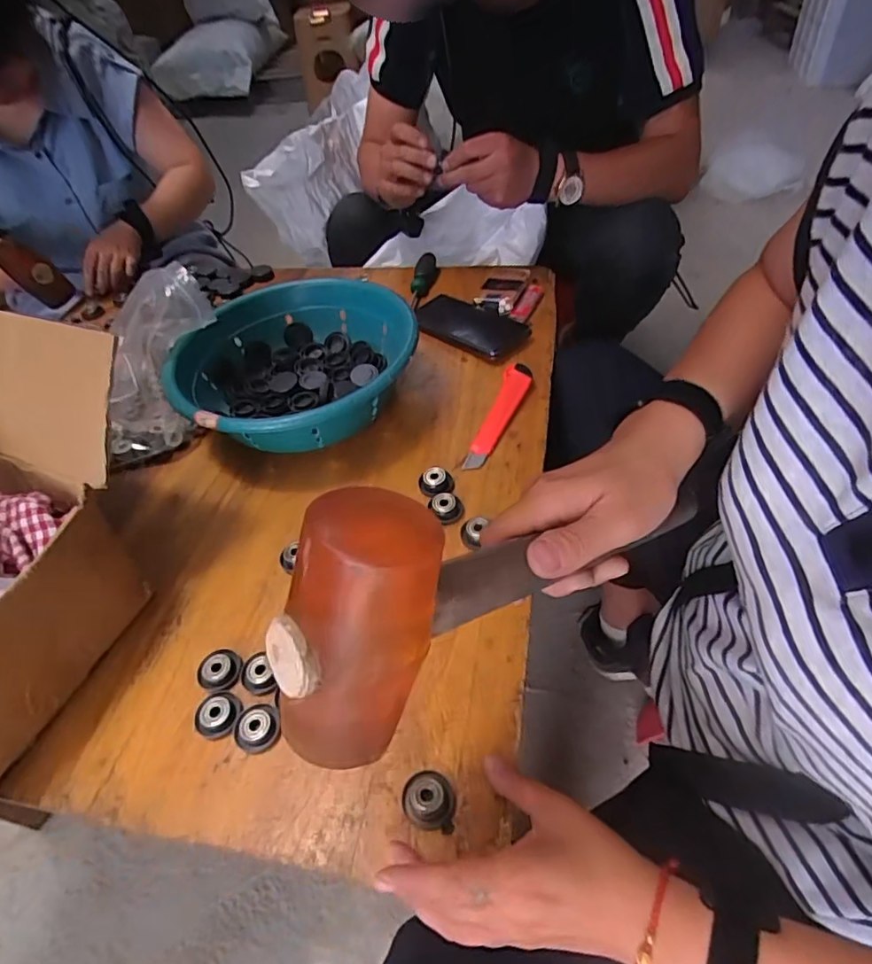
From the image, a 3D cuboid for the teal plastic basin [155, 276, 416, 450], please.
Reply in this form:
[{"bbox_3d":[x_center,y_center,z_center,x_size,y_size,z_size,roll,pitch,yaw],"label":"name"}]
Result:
[{"bbox_3d":[-0.153,-0.123,0.625,0.251,0.100,0.262,-4,48,4],"label":"teal plastic basin"}]

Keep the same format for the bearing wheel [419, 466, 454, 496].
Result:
[{"bbox_3d":[0.000,-0.001,0.532,0.032,0.013,0.031,-4,48,4],"label":"bearing wheel"}]

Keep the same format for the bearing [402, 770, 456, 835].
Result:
[{"bbox_3d":[-0.005,0.202,0.356,0.034,0.014,0.033,4,49,11],"label":"bearing"}]

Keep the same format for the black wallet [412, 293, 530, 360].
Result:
[{"bbox_3d":[0.041,-0.201,0.709,0.159,0.012,0.079,29,56,30],"label":"black wallet"}]

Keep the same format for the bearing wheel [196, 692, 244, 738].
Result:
[{"bbox_3d":[-0.159,0.169,0.406,0.029,0.007,0.033,6,49,13],"label":"bearing wheel"}]

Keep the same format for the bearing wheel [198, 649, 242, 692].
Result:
[{"bbox_3d":[-0.167,0.145,0.429,0.031,0.010,0.032,-4,48,4],"label":"bearing wheel"}]

